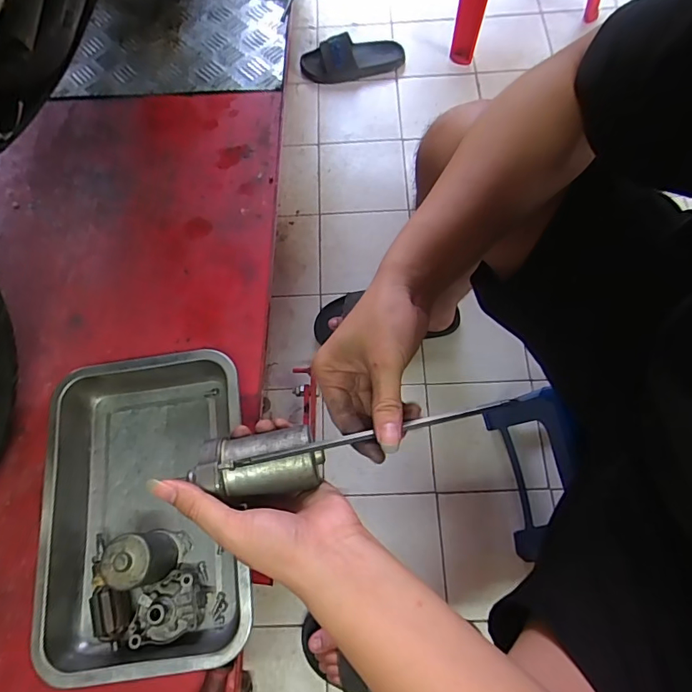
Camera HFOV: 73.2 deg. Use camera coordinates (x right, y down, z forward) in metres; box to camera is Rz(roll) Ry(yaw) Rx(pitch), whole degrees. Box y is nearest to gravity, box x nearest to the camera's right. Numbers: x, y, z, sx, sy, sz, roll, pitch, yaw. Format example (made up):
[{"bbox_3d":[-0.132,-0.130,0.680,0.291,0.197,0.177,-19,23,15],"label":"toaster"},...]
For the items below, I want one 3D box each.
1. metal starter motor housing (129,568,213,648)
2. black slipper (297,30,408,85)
[{"bbox_3d":[-0.181,0.268,0.467,0.079,0.033,0.053,-36,72,-10],"label":"metal starter motor housing"},{"bbox_3d":[0.016,-0.705,1.133,0.246,0.062,0.097,-13,69,-2],"label":"black slipper"}]

